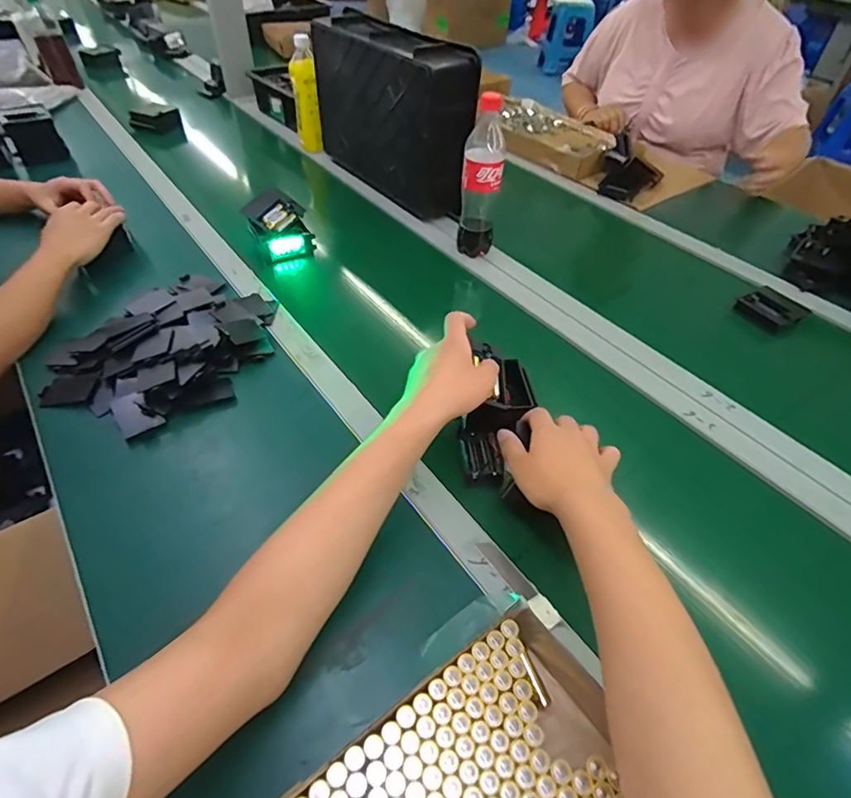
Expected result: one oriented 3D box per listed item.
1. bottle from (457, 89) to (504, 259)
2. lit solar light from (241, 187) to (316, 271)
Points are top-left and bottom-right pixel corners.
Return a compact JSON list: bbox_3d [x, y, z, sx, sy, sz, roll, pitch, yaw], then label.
[{"bbox_3d":[0.089,-0.347,0.794,0.058,0.237,0.063,4,47,1],"label":"bottle"},{"bbox_3d":[-0.253,-0.294,0.863,0.103,0.093,0.093,-13,49,-14],"label":"lit solar light"}]

